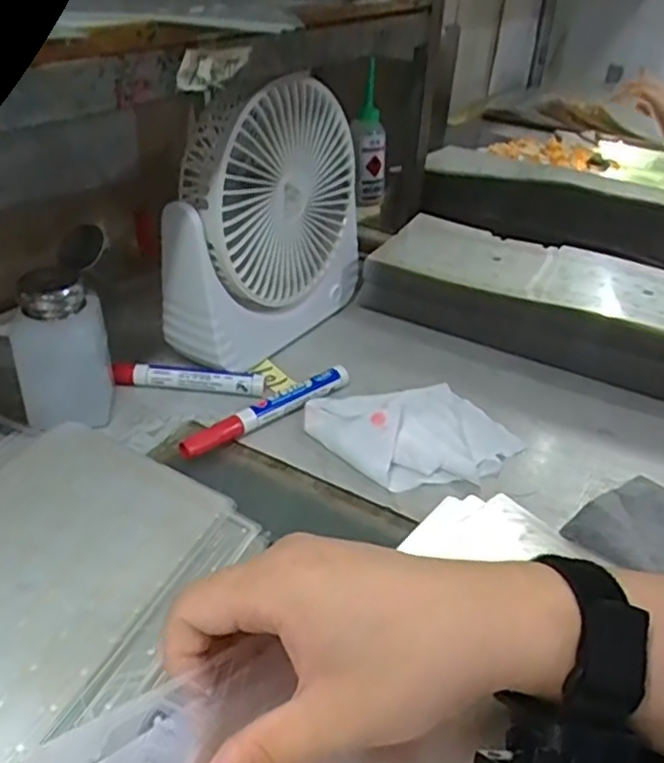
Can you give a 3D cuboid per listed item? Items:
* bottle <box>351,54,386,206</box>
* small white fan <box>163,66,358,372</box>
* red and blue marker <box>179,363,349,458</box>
[{"bbox_3d":[0.045,-0.293,0.815,0.042,0.159,0.034,13,33,13],"label":"bottle"},{"bbox_3d":[-0.047,-0.122,0.522,0.073,0.197,0.189,20,36,23],"label":"small white fan"},{"bbox_3d":[-0.043,0.021,0.472,0.142,0.018,0.015,-25,42,-37],"label":"red and blue marker"}]

